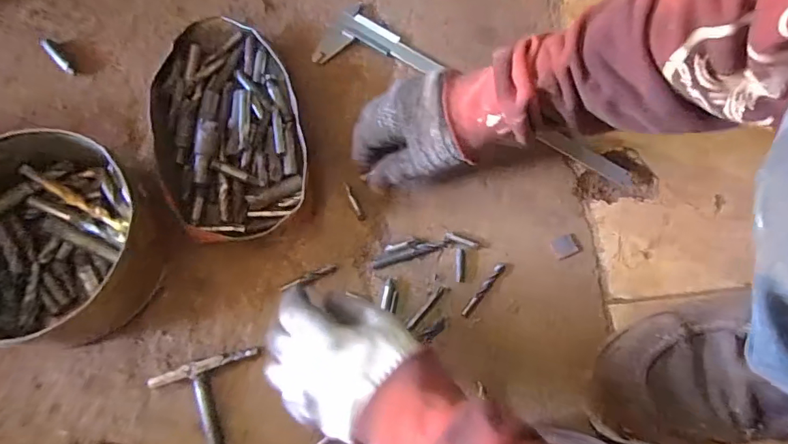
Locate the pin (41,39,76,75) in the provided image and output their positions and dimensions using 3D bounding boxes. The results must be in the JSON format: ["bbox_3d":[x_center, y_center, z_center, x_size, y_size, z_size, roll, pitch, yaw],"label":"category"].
[{"bbox_3d":[-0.388,-0.190,0.530,0.013,0.014,0.056,-41,77,-15],"label":"pin"}]

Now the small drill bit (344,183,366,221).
[{"bbox_3d":[-0.045,-0.023,0.510,0.008,0.004,0.049,-26,74,-11],"label":"small drill bit"}]

